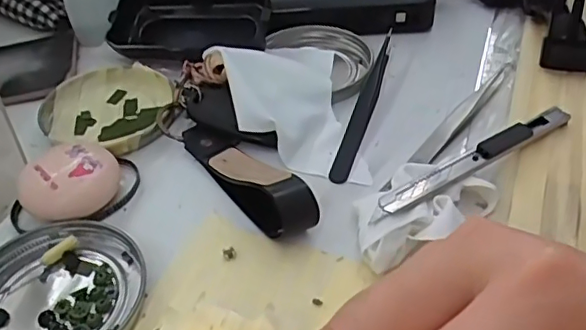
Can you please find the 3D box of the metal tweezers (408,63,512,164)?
[{"bbox_3d":[0.103,-0.034,0.336,0.011,0.012,0.112,30,53,31],"label":"metal tweezers"}]

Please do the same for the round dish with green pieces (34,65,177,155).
[{"bbox_3d":[-0.113,-0.034,0.353,0.076,0.013,0.074,-2,43,2],"label":"round dish with green pieces"}]

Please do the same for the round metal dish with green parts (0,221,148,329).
[{"bbox_3d":[-0.106,0.057,0.255,0.074,0.009,0.077,-2,43,2],"label":"round metal dish with green parts"}]

